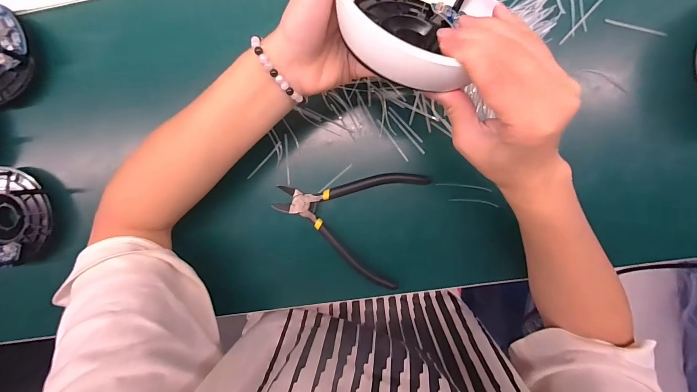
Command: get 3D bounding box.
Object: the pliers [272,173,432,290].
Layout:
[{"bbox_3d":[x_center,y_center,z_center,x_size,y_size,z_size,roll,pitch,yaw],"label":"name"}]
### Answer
[{"bbox_3d":[-0.002,0.015,0.323,0.139,0.013,0.115,20,97,1],"label":"pliers"}]

